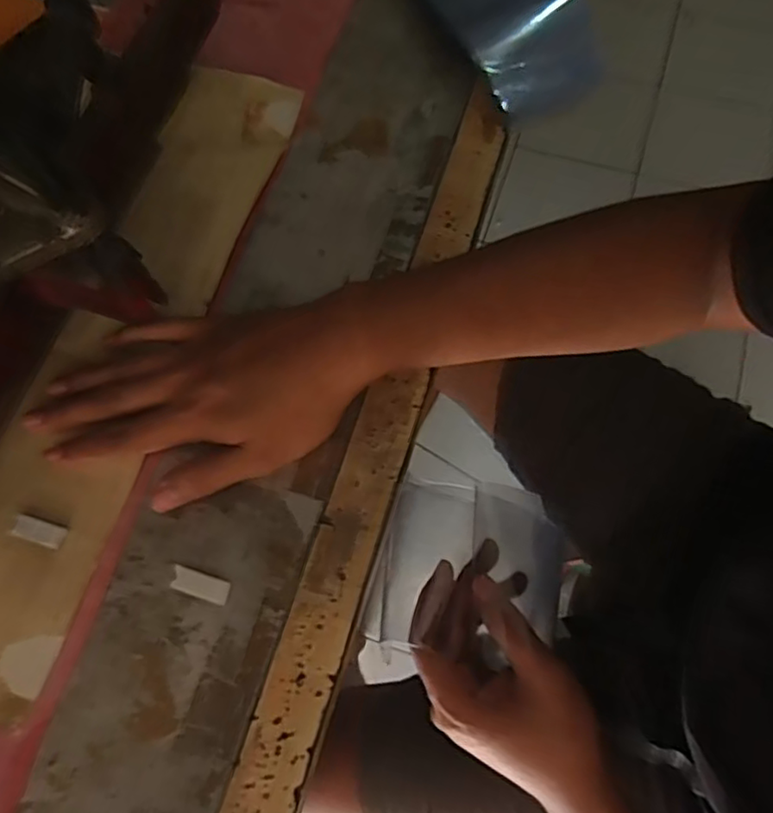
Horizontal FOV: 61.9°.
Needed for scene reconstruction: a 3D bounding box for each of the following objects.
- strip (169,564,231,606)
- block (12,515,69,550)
[{"bbox_3d":[-0.099,0.096,0.347,0.031,0.006,0.012,16,70,8],"label":"strip"},{"bbox_3d":[-0.192,0.069,0.356,0.027,0.004,0.012,15,70,8],"label":"block"}]

